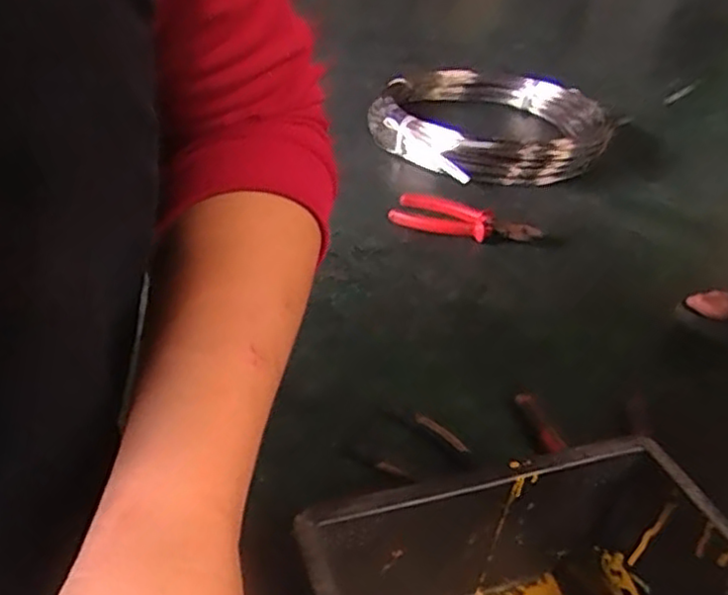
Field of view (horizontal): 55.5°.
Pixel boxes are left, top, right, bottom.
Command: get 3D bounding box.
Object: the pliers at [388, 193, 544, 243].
[{"bbox_3d":[0.129,-0.096,0.888,0.187,0.033,0.060,14,36,13],"label":"pliers"}]

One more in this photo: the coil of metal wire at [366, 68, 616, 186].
[{"bbox_3d":[0.193,-0.294,1.136,0.350,0.075,0.366,3,35,-2],"label":"coil of metal wire"}]

